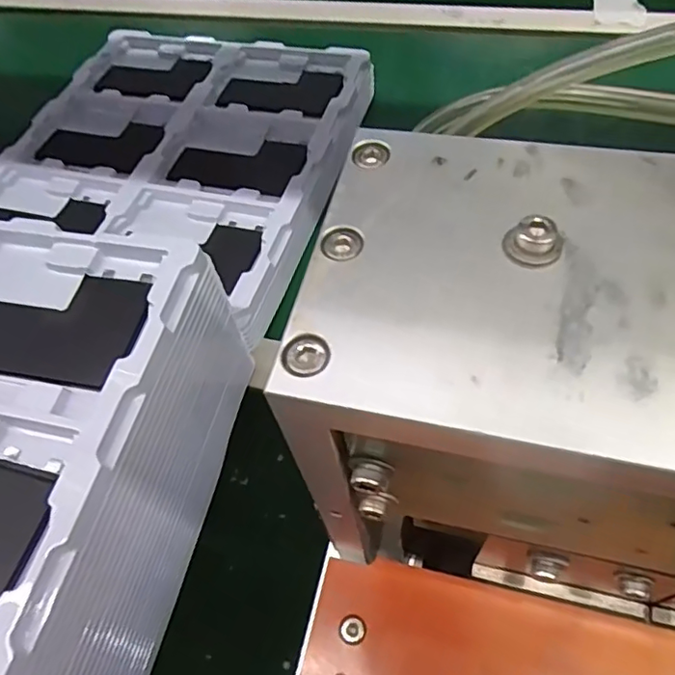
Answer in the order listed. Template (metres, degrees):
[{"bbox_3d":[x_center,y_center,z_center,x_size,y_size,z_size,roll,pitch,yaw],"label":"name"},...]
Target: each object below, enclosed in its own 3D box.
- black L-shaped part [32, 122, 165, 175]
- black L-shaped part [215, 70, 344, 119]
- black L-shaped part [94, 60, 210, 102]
[{"bbox_3d":[-0.210,-0.176,0.513,0.111,0.017,0.063,14,61,15],"label":"black L-shaped part"},{"bbox_3d":[-0.052,-0.233,0.532,0.111,0.011,0.073,16,61,17],"label":"black L-shaped part"},{"bbox_3d":[-0.180,-0.258,0.565,0.110,0.013,0.066,15,61,16],"label":"black L-shaped part"}]

